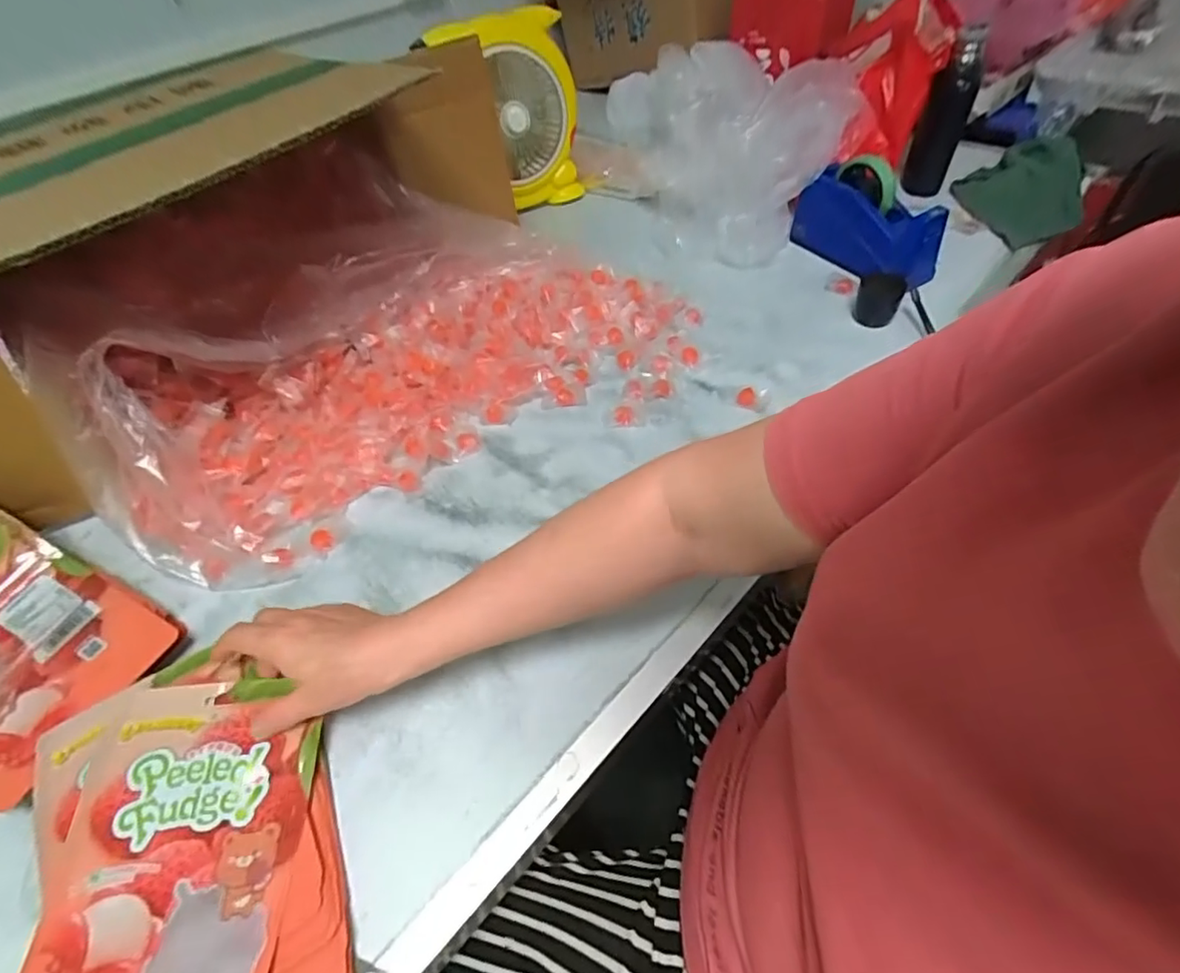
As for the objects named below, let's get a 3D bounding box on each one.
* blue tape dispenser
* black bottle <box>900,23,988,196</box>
[{"bbox_3d":[0.376,-0.335,0.753,0.117,0.119,0.224,-13,51,-5],"label":"blue tape dispenser"},{"bbox_3d":[0.536,-0.553,0.860,0.067,0.209,0.064,19,55,20],"label":"black bottle"}]

